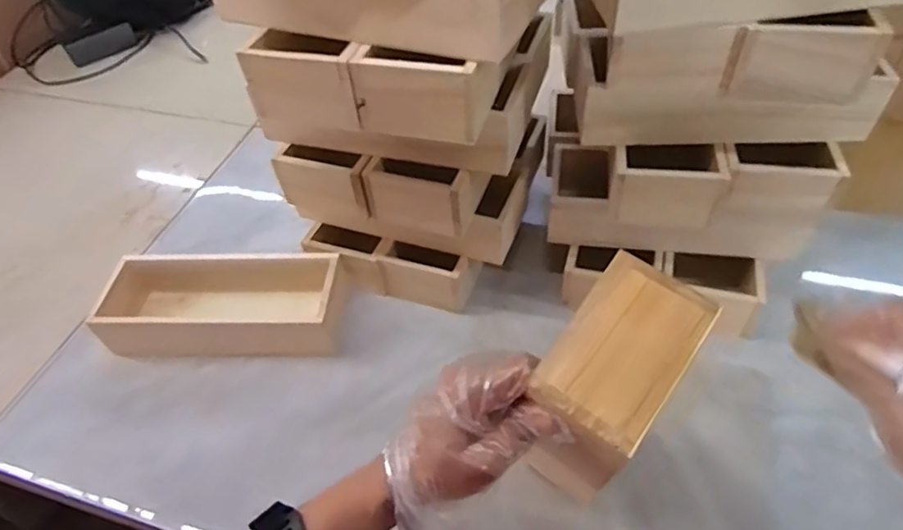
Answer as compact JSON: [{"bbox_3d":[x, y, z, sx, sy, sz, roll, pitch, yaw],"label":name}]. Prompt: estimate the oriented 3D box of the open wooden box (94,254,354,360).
[{"bbox_3d":[-0.261,0.045,0.675,0.282,0.063,0.111,-3,49,4],"label":"open wooden box"}]

